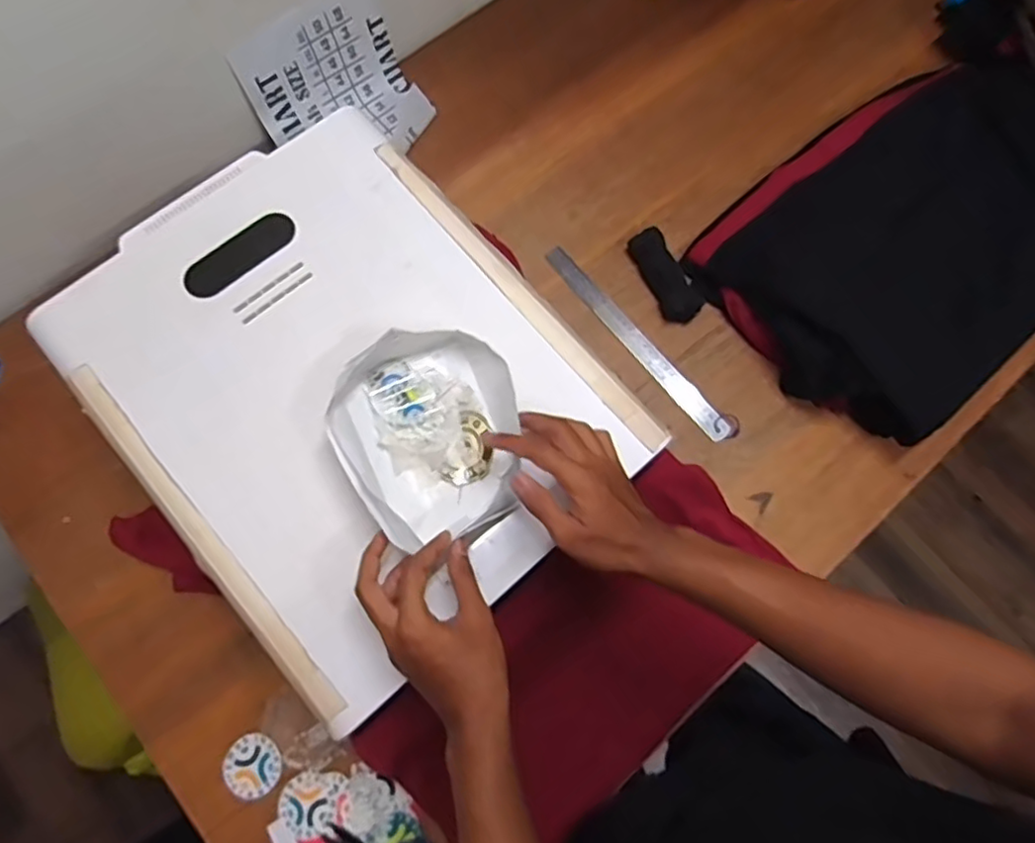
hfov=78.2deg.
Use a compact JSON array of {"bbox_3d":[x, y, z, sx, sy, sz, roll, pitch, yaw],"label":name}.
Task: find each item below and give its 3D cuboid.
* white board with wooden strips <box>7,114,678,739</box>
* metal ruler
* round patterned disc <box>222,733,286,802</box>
[{"bbox_3d":[-0.168,-0.046,0.611,0.400,0.029,0.503,-40,77,-12],"label":"white board with wooden strips"},{"bbox_3d":[0.150,-0.103,0.808,0.031,0.008,0.320,-39,79,-8],"label":"metal ruler"},{"bbox_3d":[-0.273,0.357,0.659,0.055,0.007,0.061,-33,77,-23],"label":"round patterned disc"}]

